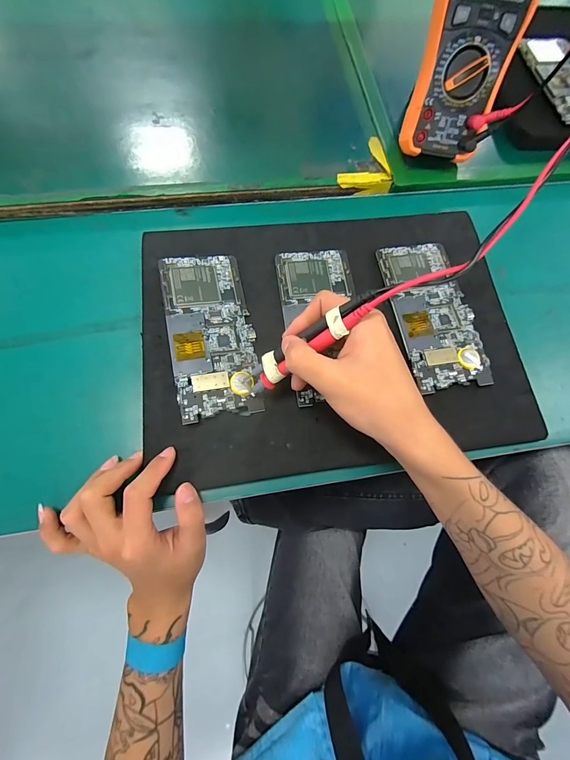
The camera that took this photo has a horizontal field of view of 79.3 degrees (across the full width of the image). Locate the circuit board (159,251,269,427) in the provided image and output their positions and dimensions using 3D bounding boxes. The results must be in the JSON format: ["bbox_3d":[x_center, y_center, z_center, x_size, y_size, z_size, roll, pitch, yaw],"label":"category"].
[{"bbox_3d":[-0.065,-0.043,0.301,0.070,0.006,0.153,-8,73,-17],"label":"circuit board"}]

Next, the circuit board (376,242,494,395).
[{"bbox_3d":[0.140,-0.066,0.328,0.070,0.010,0.153,-8,72,-6],"label":"circuit board"}]

